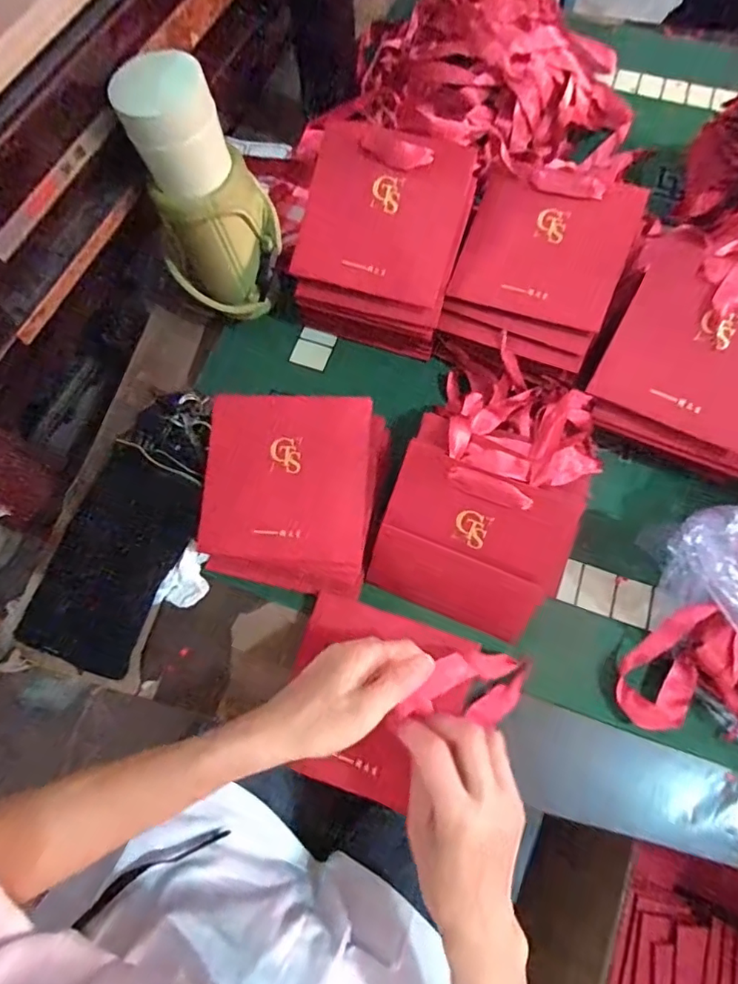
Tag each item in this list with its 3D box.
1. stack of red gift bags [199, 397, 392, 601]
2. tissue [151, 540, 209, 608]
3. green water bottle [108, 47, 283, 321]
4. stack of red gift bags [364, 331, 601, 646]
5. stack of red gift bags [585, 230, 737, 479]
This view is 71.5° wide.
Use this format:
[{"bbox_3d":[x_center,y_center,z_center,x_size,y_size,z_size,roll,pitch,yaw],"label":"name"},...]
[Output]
[{"bbox_3d":[-0.068,-0.001,0.443,0.149,0.042,0.167,10,87,4],"label":"stack of red gift bags"},{"bbox_3d":[-0.162,0.080,0.460,0.036,0.017,0.058,30,73,11],"label":"tissue"},{"bbox_3d":[-0.142,-0.246,0.450,0.102,0.199,0.081,21,72,8],"label":"green water bottle"},{"bbox_3d":[0.108,-0.011,0.436,0.149,0.081,0.237,22,72,8],"label":"stack of red gift bags"},{"bbox_3d":[0.288,-0.121,0.432,0.146,0.032,0.179,25,102,13],"label":"stack of red gift bags"}]

